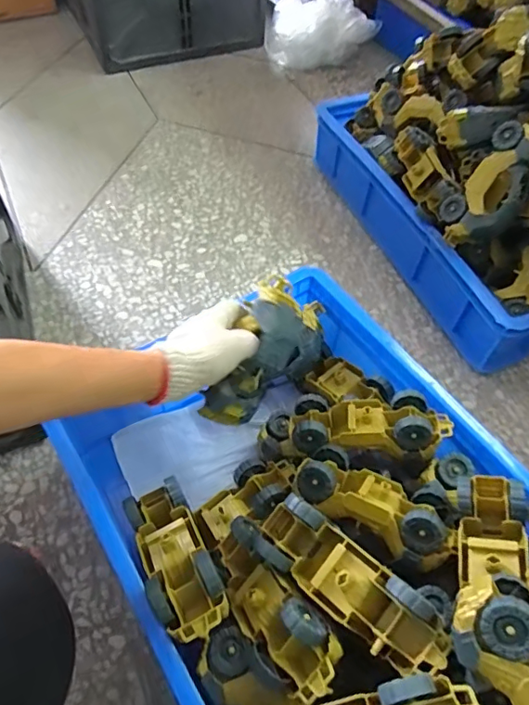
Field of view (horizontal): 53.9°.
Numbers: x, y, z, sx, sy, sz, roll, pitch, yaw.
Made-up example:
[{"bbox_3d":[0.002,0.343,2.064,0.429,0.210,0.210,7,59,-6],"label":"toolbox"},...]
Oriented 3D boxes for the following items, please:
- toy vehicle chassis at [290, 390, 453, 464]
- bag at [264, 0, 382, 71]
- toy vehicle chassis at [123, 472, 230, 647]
[{"bbox_3d":[0.115,0.078,0.575,0.170,0.047,0.074,4,54,1],"label":"toy vehicle chassis"},{"bbox_3d":[0.133,-0.771,1.239,0.260,0.129,0.140,1,54,-1],"label":"bag"},{"bbox_3d":[-0.087,0.187,0.491,0.061,0.051,0.173,-23,37,-15],"label":"toy vehicle chassis"}]

